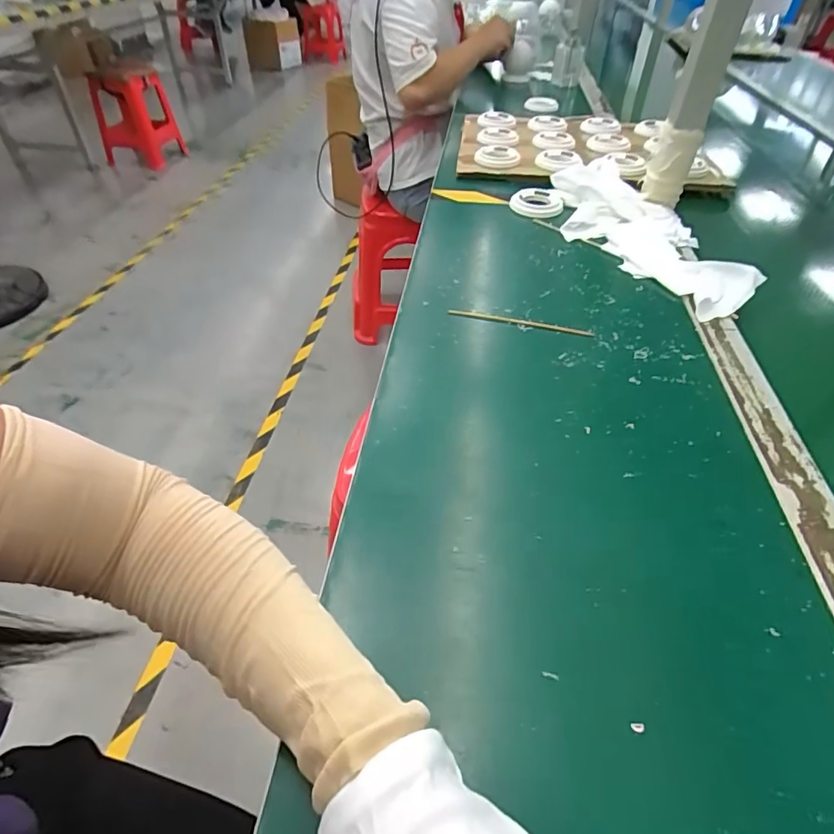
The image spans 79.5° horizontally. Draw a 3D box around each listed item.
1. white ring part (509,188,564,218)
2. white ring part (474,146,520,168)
[{"bbox_3d":[0.174,-0.312,0.727,0.074,0.011,0.083,8,44,7],"label":"white ring part"},{"bbox_3d":[0.132,-0.432,0.830,0.070,0.018,0.070,1,44,-1],"label":"white ring part"}]

